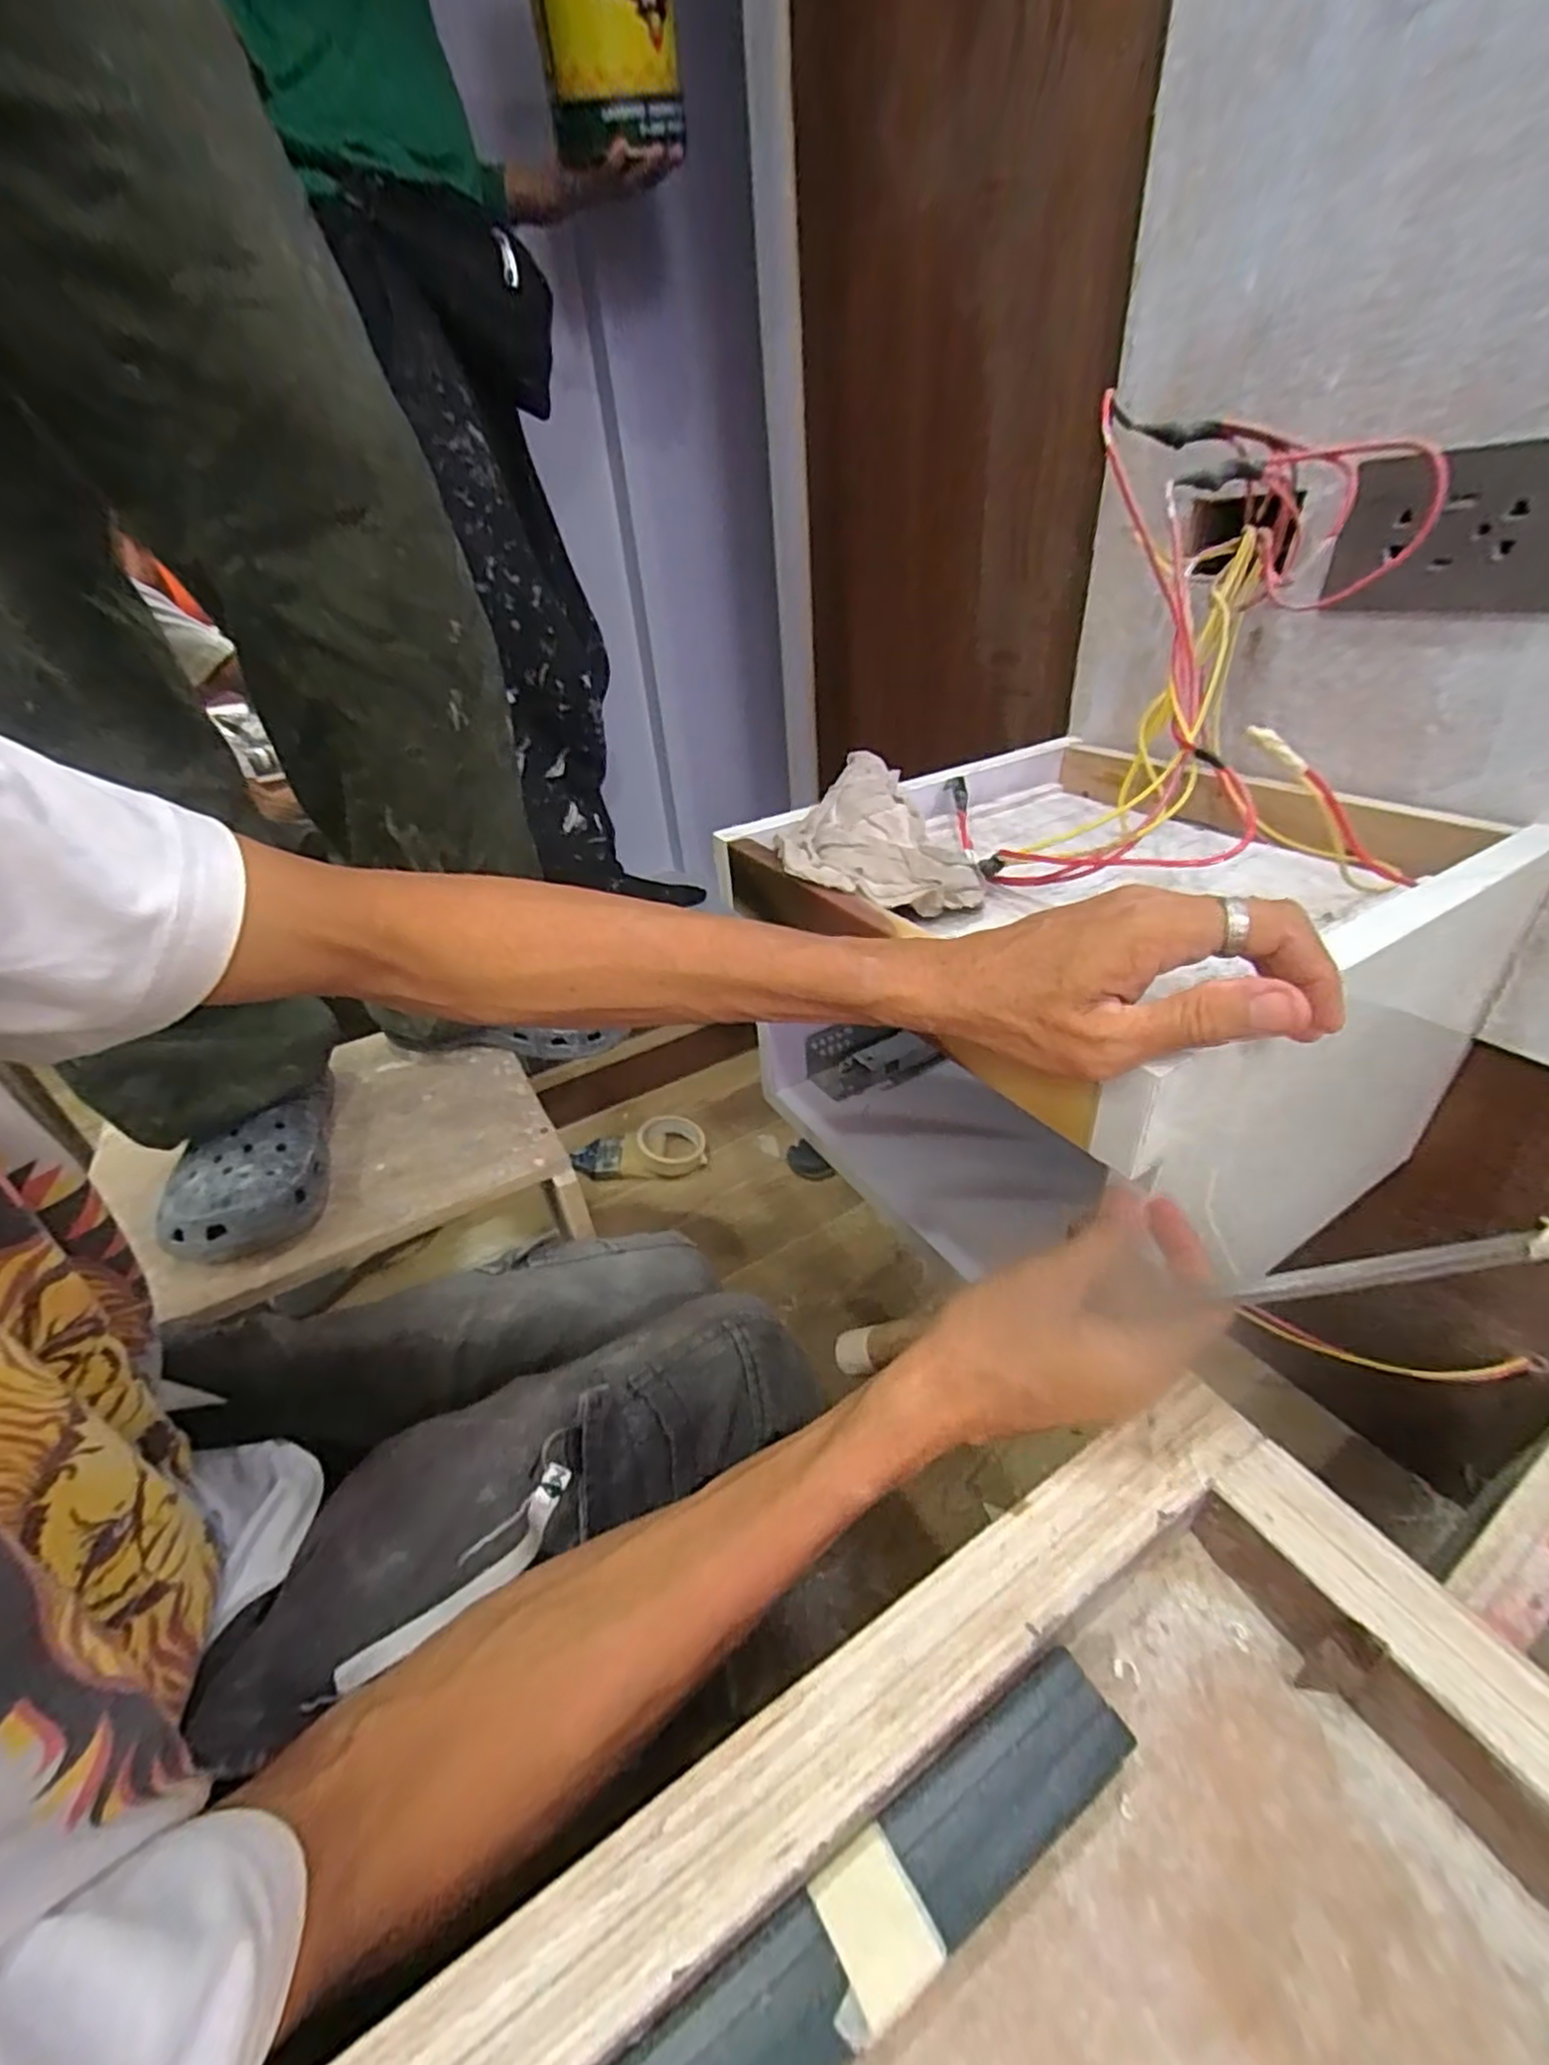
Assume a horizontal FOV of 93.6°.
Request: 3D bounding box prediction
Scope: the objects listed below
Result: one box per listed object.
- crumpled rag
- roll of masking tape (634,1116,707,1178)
[{"bbox_3d":[0.066,-0.134,0.473,0.132,0.051,0.167,3,35,13],"label":"crumpled rag"},{"bbox_3d":[-0.149,0.161,1.026,0.101,0.031,0.092,-4,34,3],"label":"roll of masking tape"}]

